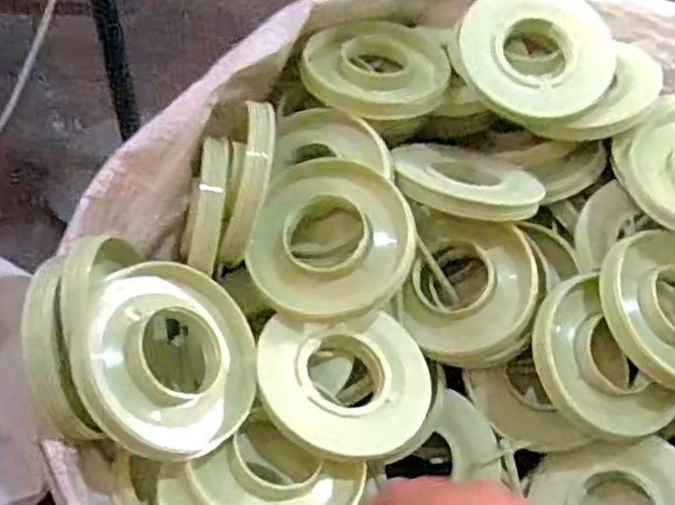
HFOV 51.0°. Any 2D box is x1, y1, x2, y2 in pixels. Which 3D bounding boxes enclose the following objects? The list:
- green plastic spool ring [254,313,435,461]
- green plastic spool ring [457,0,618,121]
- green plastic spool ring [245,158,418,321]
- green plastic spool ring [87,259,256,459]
[{"bbox_3d":[0.007,0.092,0.517,0.125,0.029,0.111,-8,51,-12],"label":"green plastic spool ring"},{"bbox_3d":[0.169,-0.170,0.607,0.129,0.021,0.116,26,87,2],"label":"green plastic spool ring"},{"bbox_3d":[-0.004,-0.011,0.542,0.125,0.022,0.125,4,80,5],"label":"green plastic spool ring"},{"bbox_3d":[-0.111,0.070,0.472,0.119,0.021,0.127,24,53,-35],"label":"green plastic spool ring"}]

